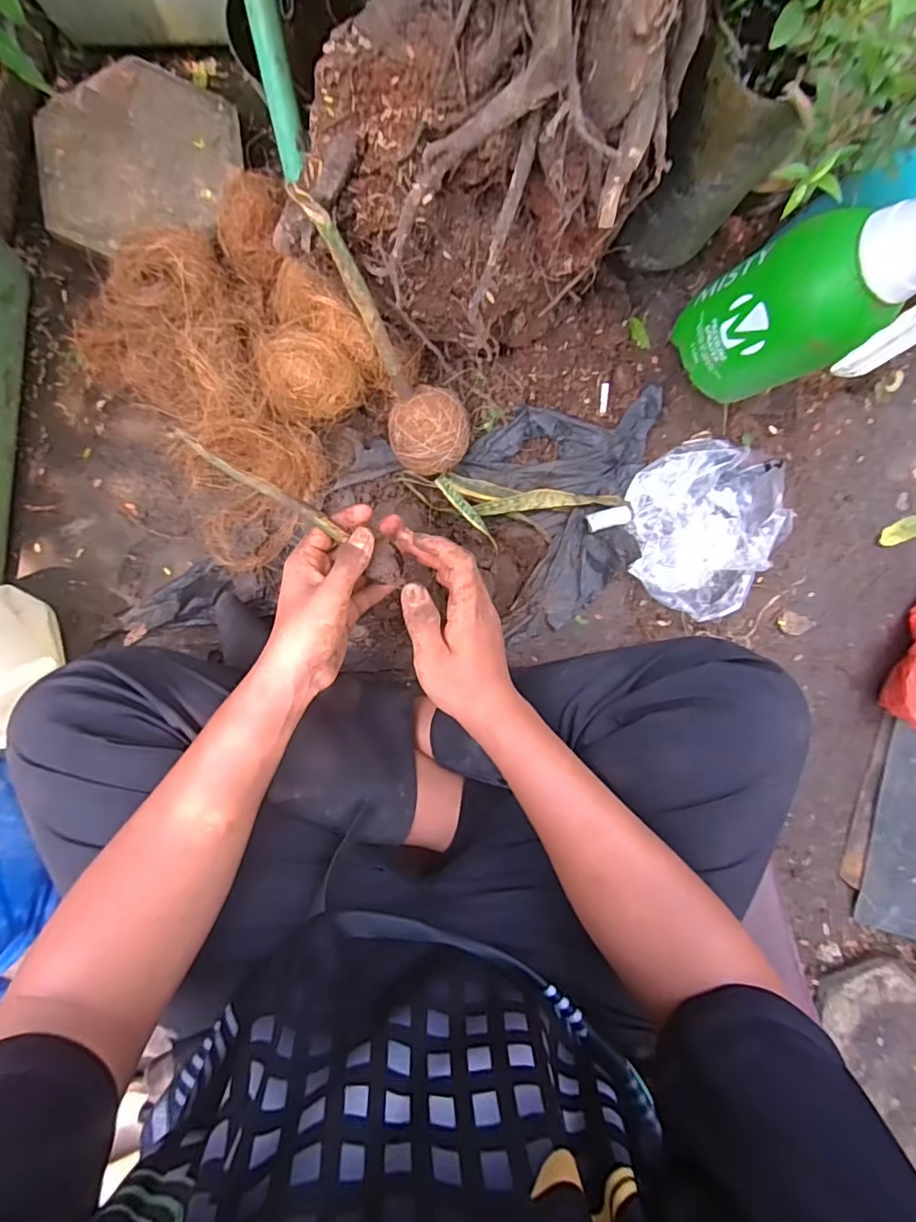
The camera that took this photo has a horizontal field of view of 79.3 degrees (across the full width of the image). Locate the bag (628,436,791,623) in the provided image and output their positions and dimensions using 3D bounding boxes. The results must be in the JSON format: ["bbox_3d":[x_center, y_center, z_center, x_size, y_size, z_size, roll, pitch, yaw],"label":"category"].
[{"bbox_3d":[0.285,-0.098,0.644,0.168,0.056,0.208,2,87,-3],"label":"bag"}]

